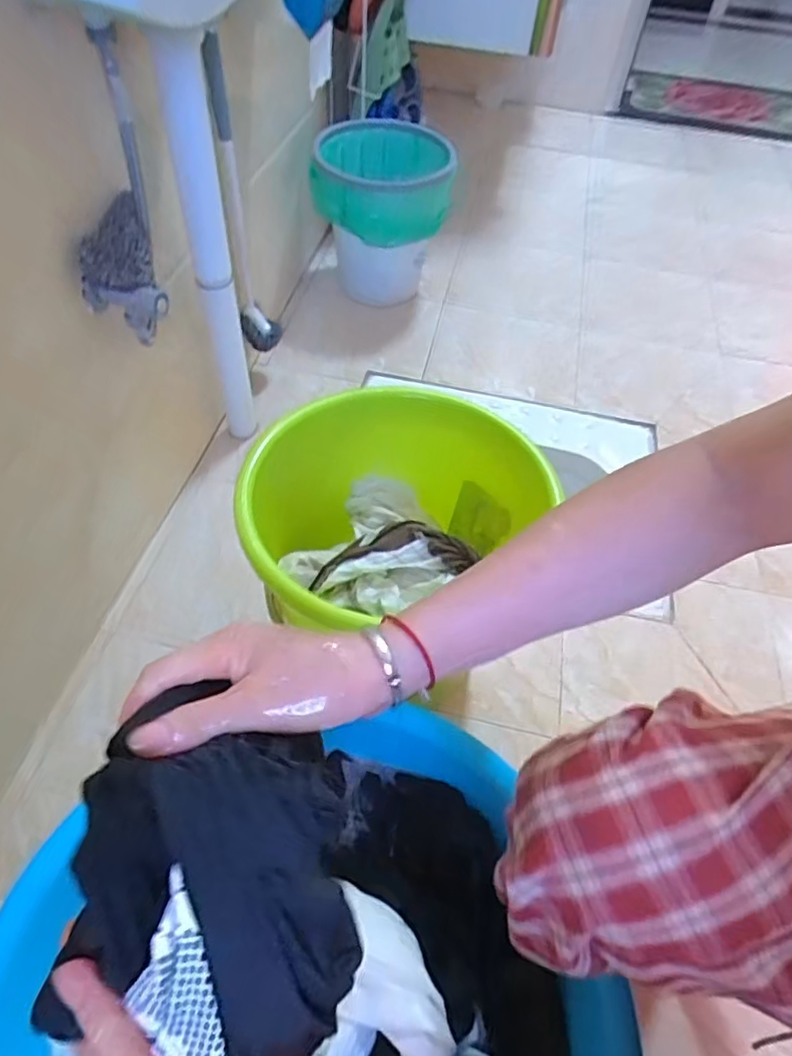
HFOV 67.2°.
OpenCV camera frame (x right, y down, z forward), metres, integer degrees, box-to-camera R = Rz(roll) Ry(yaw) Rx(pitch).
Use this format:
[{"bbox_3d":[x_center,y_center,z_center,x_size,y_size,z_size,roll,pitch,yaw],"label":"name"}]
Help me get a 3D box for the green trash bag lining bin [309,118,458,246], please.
[{"bbox_3d":[-0.023,-0.650,1.146,0.256,0.146,0.237,3,54,-2],"label":"green trash bag lining bin"}]

